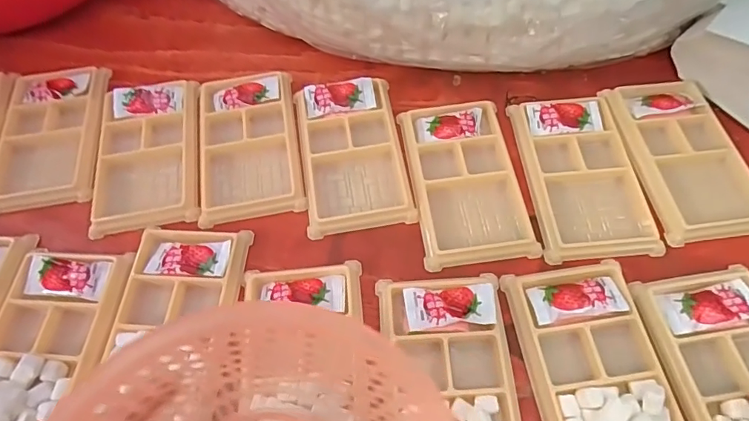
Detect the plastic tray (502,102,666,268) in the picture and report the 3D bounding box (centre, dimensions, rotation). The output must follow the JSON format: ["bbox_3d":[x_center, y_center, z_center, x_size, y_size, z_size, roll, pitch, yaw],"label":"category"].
[{"bbox_3d":[0.153,-0.028,0.349,0.079,0.010,0.130,-4,62,0],"label":"plastic tray"}]

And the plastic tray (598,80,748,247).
[{"bbox_3d":[0.231,-0.044,0.354,0.082,0.014,0.136,-8,62,-2],"label":"plastic tray"}]

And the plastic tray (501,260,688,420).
[{"bbox_3d":[0.135,0.097,0.281,0.080,0.018,0.136,-8,62,-2],"label":"plastic tray"}]

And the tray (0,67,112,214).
[{"bbox_3d":[-0.267,-0.062,0.385,0.079,0.012,0.129,-9,62,-2],"label":"tray"}]

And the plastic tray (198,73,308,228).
[{"bbox_3d":[-0.099,-0.055,0.374,0.075,0.008,0.129,-10,62,-3],"label":"plastic tray"}]

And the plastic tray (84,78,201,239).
[{"bbox_3d":[-0.179,-0.047,0.375,0.076,0.010,0.129,-9,62,-2],"label":"plastic tray"}]

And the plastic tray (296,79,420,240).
[{"bbox_3d":[-0.018,-0.047,0.365,0.076,0.013,0.127,-8,62,-2],"label":"plastic tray"}]

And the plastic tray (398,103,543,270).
[{"bbox_3d":[0.068,-0.024,0.352,0.079,0.010,0.130,-7,62,-1],"label":"plastic tray"}]

